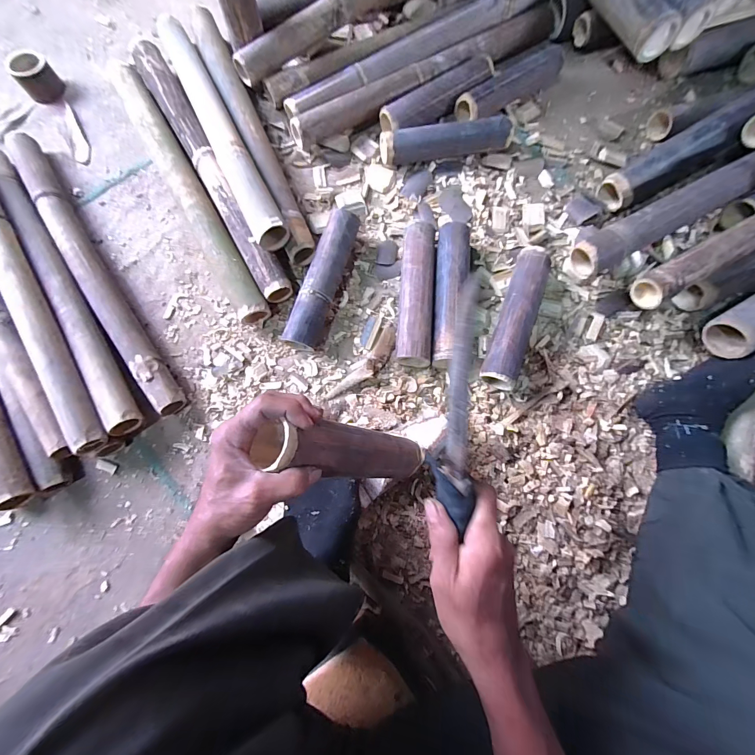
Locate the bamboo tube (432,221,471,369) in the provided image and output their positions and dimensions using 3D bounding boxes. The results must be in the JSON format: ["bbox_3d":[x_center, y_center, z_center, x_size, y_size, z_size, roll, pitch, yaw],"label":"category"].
[{"bbox_3d":[0.133,-0.150,0.619,0.056,0.061,0.259,5,78,1],"label":"bamboo tube"}]

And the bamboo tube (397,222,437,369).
[{"bbox_3d":[0.071,-0.149,0.625,0.059,0.055,0.262,4,78,1],"label":"bamboo tube"}]

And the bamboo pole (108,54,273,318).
[{"bbox_3d":[-0.365,-0.363,0.665,0.054,0.065,0.612,-29,79,-6],"label":"bamboo pole"}]

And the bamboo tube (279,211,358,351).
[{"bbox_3d":[-0.100,-0.175,0.622,0.053,0.070,0.257,19,79,4],"label":"bamboo tube"}]

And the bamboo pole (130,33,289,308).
[{"bbox_3d":[-0.329,-0.412,0.677,0.051,0.066,0.624,-30,79,-6],"label":"bamboo pole"}]

